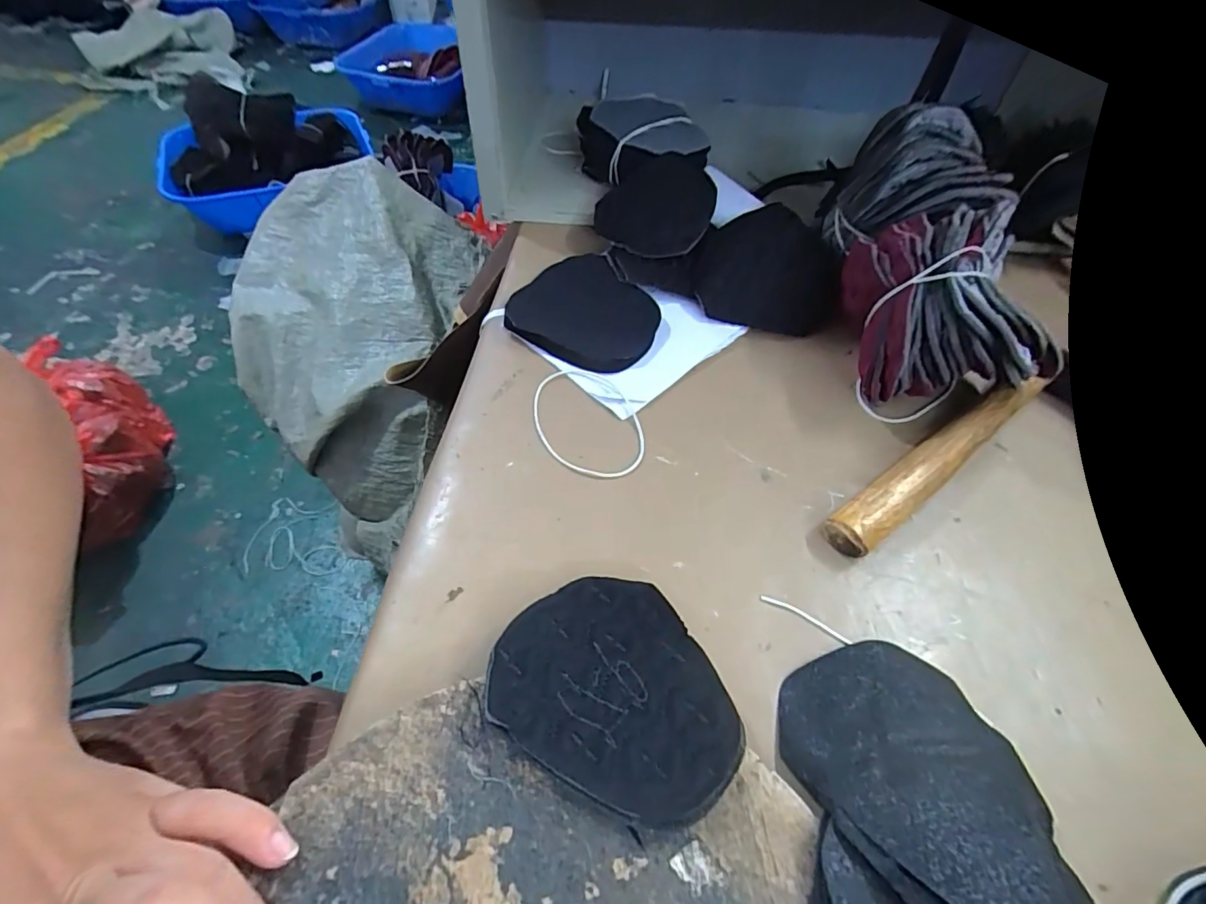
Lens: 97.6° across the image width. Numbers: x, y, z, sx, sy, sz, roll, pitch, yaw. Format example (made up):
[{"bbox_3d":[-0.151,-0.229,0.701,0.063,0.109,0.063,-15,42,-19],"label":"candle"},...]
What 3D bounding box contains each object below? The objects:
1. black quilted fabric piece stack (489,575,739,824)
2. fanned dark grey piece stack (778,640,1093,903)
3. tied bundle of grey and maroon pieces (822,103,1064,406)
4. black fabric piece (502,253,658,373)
[{"bbox_3d":[0.002,0.103,0.228,0.089,0.017,0.104,-20,55,-17],"label":"black quilted fabric piece stack"},{"bbox_3d":[0.126,0.145,0.192,0.097,0.039,0.160,2,52,0],"label":"fanned dark grey piece stack"},{"bbox_3d":[0.208,-0.130,0.347,0.089,0.089,0.196,-1,73,-3],"label":"tied bundle of grey and maroon pieces"},{"bbox_3d":[-0.016,-0.101,0.384,0.091,0.014,0.111,-38,64,-18],"label":"black fabric piece"}]

